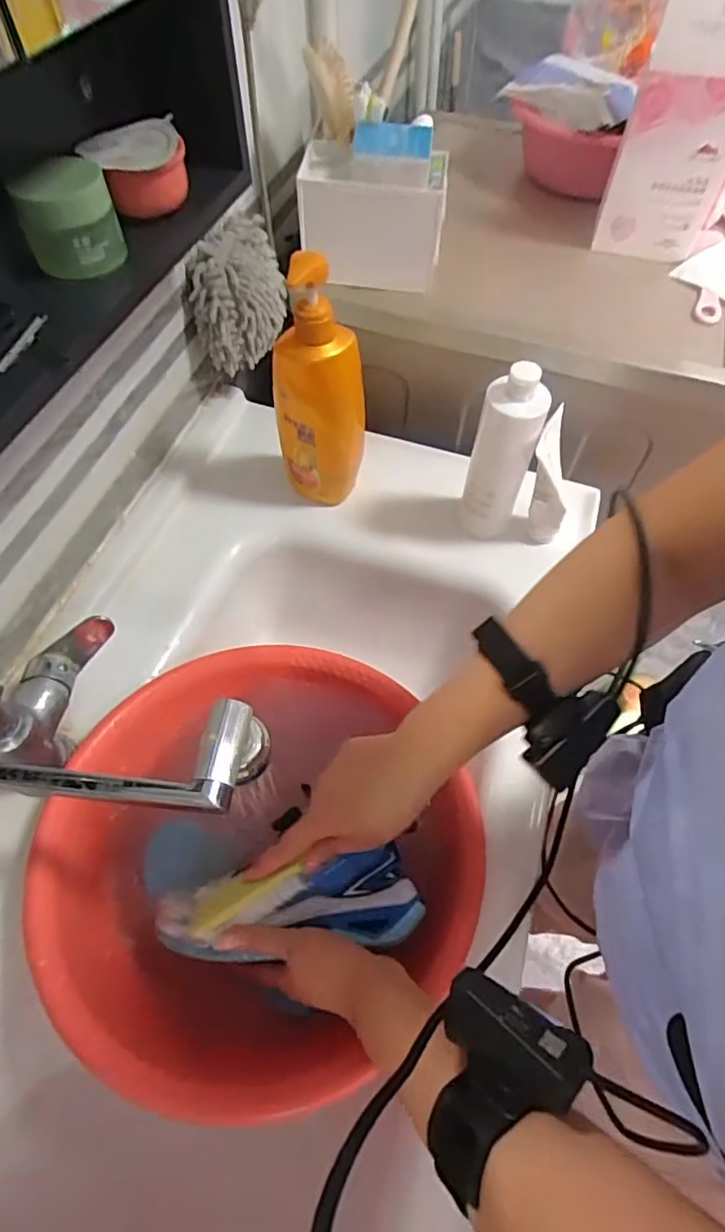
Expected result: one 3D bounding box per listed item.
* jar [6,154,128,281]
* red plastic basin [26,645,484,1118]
[{"bbox_3d":[-0.201,-0.273,0.396,0.060,0.054,0.056,-19,57,-11],"label":"jar"},{"bbox_3d":[-0.099,0.188,0.493,0.304,0.117,0.348,-7,55,-4],"label":"red plastic basin"}]

